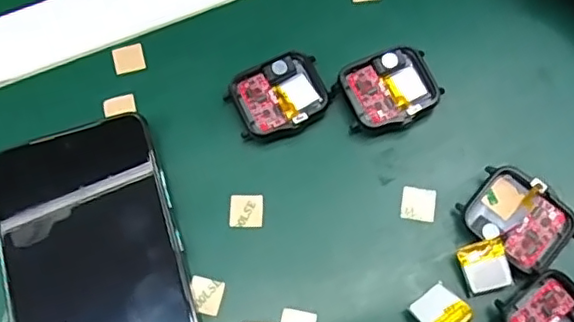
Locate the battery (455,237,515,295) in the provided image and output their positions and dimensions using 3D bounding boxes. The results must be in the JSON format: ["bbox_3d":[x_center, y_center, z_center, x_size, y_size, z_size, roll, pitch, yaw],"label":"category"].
[{"bbox_3d":[0.088,0.046,0.269,0.020,0.004,0.022,-20,90,10],"label":"battery"}]

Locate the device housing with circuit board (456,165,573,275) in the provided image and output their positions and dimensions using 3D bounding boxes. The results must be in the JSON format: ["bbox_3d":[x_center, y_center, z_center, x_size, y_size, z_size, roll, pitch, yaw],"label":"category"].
[{"bbox_3d":[0.105,0.026,0.278,0.045,0.015,0.035,43,78,14],"label":"device housing with circuit board"}]

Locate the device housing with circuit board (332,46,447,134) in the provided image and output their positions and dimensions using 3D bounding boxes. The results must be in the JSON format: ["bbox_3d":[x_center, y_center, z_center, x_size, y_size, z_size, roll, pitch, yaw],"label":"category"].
[{"bbox_3d":[0.050,-0.034,0.302,0.047,0.012,0.039,-25,72,-6],"label":"device housing with circuit board"}]

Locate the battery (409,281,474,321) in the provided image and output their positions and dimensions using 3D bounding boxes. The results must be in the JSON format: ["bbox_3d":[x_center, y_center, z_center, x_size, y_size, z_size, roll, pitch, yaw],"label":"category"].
[{"bbox_3d":[0.065,0.063,0.259,0.019,0.005,0.021,-38,48,-9],"label":"battery"}]

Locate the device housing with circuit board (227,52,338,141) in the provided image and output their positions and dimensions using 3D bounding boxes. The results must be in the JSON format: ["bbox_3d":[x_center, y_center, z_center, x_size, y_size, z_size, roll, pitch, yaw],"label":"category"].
[{"bbox_3d":[-0.003,-0.031,0.302,0.047,0.010,0.039,-25,72,-6],"label":"device housing with circuit board"}]

